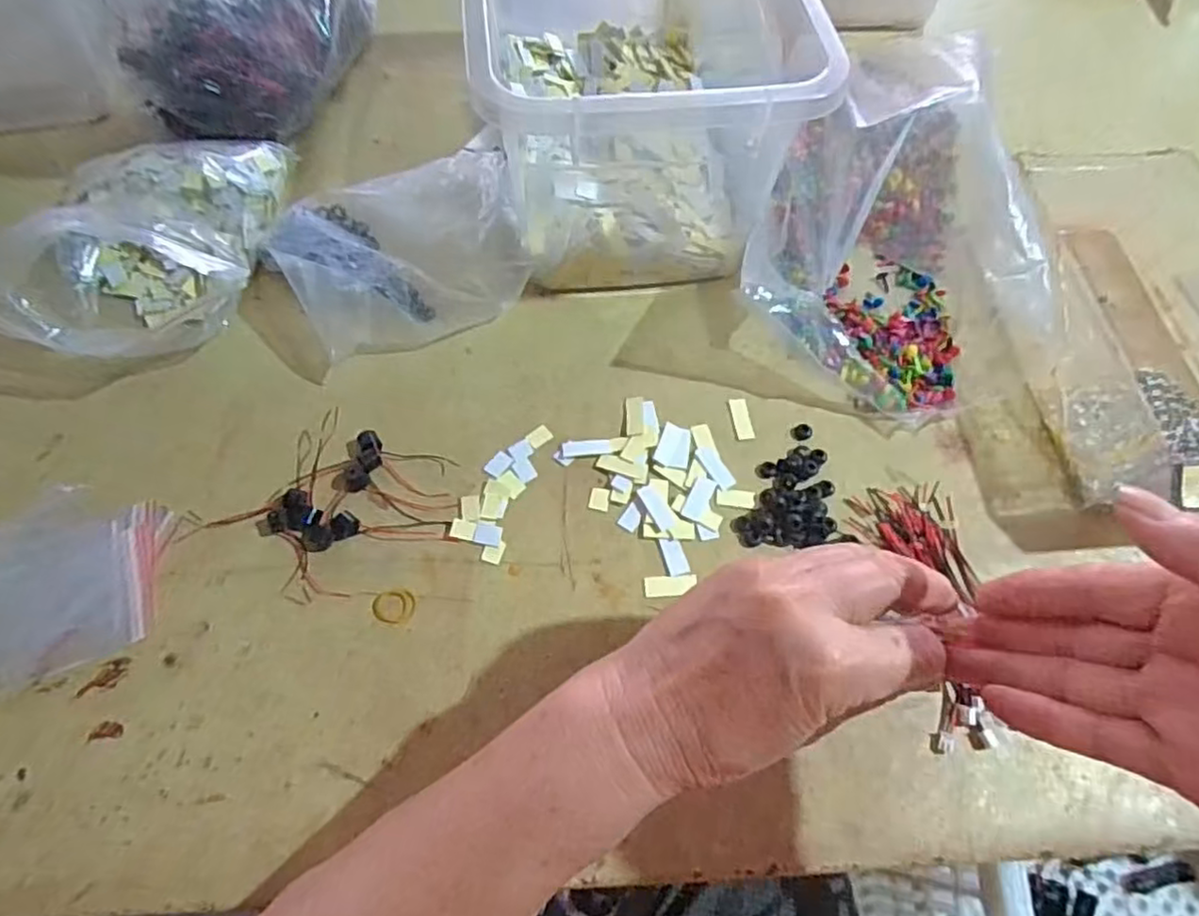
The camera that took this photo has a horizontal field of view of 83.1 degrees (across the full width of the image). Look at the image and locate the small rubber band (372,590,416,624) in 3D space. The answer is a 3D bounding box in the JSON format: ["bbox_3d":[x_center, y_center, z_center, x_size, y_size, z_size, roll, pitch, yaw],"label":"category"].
[{"bbox_3d":[-0.105,0.077,0.347,0.021,0.004,0.017,-9,64,-6],"label":"small rubber band"}]

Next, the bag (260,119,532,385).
[{"bbox_3d":[-0.122,-0.136,0.423,0.152,0.055,0.123,-22,66,-12],"label":"bag"}]

